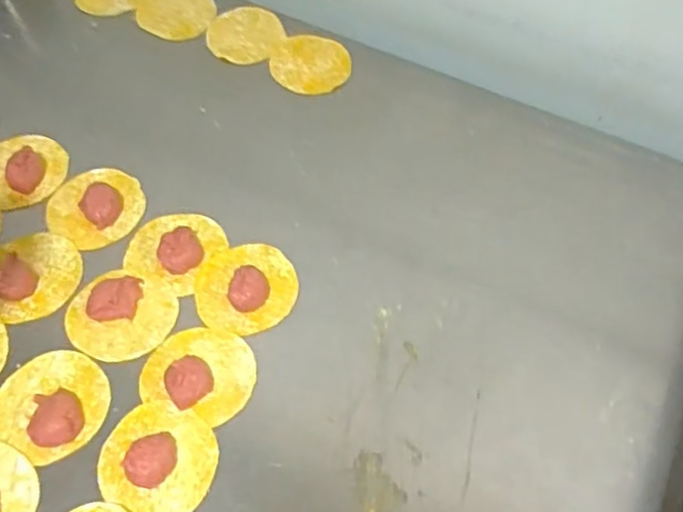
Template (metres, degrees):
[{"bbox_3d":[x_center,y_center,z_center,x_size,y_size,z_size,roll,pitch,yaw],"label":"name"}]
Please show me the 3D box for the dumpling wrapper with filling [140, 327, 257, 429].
[{"bbox_3d":[-0.108,0.084,0.529,0.082,0.023,0.070,20,58,9],"label":"dumpling wrapper with filling"}]

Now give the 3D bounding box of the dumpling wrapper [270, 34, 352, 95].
[{"bbox_3d":[-0.035,-0.205,0.735,0.083,0.008,0.079,0,63,0],"label":"dumpling wrapper"}]

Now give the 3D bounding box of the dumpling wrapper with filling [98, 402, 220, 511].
[{"bbox_3d":[-0.132,0.142,0.490,0.081,0.025,0.077,25,59,12],"label":"dumpling wrapper with filling"}]

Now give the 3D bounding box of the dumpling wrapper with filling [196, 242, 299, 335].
[{"bbox_3d":[-0.078,0.021,0.569,0.081,0.021,0.085,6,57,0],"label":"dumpling wrapper with filling"}]

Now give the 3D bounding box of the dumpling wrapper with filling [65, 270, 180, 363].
[{"bbox_3d":[-0.179,0.045,0.552,0.080,0.026,0.076,20,58,9],"label":"dumpling wrapper with filling"}]

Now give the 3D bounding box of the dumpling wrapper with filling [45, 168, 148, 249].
[{"bbox_3d":[-0.220,-0.049,0.613,0.080,0.017,0.083,26,60,13],"label":"dumpling wrapper with filling"}]

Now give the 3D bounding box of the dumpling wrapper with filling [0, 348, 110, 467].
[{"bbox_3d":[-0.216,0.106,0.509,0.079,0.015,0.079,26,60,12],"label":"dumpling wrapper with filling"}]

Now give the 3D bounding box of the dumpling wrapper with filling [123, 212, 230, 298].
[{"bbox_3d":[-0.144,-0.012,0.592,0.073,0.024,0.077,26,60,12],"label":"dumpling wrapper with filling"}]

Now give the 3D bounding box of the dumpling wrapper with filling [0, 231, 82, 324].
[{"bbox_3d":[-0.258,0.011,0.563,0.076,0.023,0.082,2,57,-3],"label":"dumpling wrapper with filling"}]

